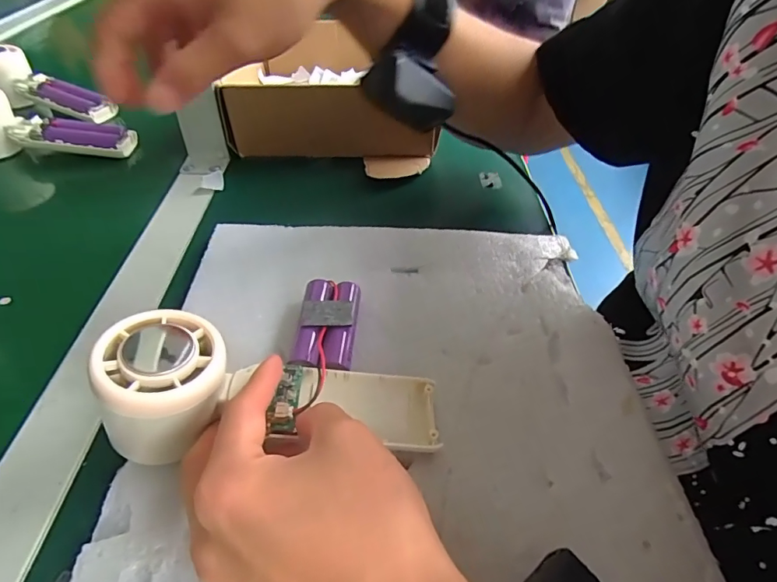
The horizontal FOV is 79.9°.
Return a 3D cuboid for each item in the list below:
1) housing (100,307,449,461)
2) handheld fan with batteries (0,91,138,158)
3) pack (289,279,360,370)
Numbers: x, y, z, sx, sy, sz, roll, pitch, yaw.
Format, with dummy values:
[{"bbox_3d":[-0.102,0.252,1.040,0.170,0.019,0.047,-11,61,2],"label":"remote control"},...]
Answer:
[{"bbox_3d":[-0.055,0.051,0.232,0.159,0.033,0.068,10,40,-25],"label":"housing"},{"bbox_3d":[-0.336,-0.163,0.448,0.165,0.055,0.044,3,44,1],"label":"handheld fan with batteries"},{"bbox_3d":[-0.039,0.022,0.285,0.037,0.021,0.068,3,44,2],"label":"pack"}]

